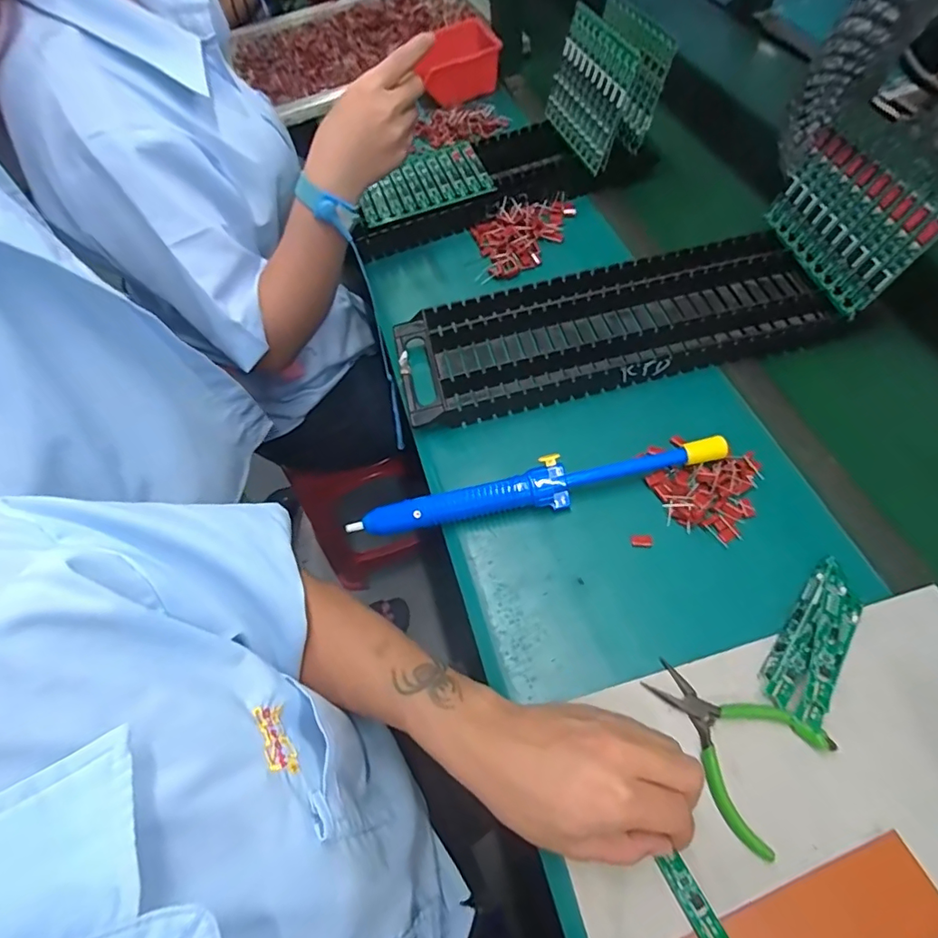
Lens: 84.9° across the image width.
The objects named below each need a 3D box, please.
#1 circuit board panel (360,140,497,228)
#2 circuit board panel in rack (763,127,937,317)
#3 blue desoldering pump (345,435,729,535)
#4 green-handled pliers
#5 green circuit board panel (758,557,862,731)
[{"bbox_3d":[-0.060,-0.364,0.648,0.161,0.008,0.102,-17,64,-2],"label":"circuit board panel"},{"bbox_3d":[0.347,-0.234,0.475,0.007,0.102,0.159,-3,56,-18],"label":"circuit board panel in rack"},{"bbox_3d":[0.056,0.014,0.432,0.313,0.024,0.037,-14,59,-4],"label":"blue desoldering pump"},{"bbox_3d":[0.166,0.178,0.337,0.104,0.014,0.083,35,68,22],"label":"green-handled pliers"},{"bbox_3d":[0.243,0.118,0.359,0.038,0.017,0.116,30,66,20],"label":"green circuit board panel"}]

